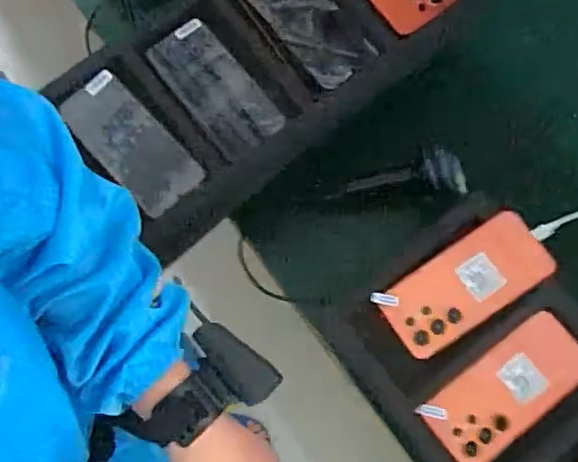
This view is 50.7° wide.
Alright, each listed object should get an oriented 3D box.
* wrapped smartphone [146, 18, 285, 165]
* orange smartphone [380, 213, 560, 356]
[{"bbox_3d":[-0.081,-0.157,0.674,0.077,0.012,0.165,-37,78,-8],"label":"wrapped smartphone"},{"bbox_3d":[0.182,0.055,0.634,0.172,0.008,0.078,-35,75,4],"label":"orange smartphone"}]

